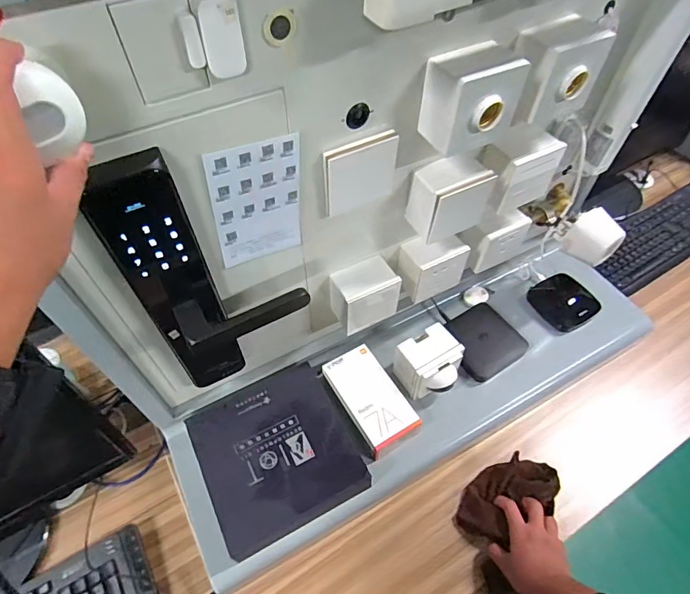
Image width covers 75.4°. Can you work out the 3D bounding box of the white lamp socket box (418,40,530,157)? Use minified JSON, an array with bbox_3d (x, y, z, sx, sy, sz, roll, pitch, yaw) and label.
[{"bbox_3d":[0.135,-0.208,0.470,0.091,0.087,0.062,-22,57,-15],"label":"white lamp socket box"}]

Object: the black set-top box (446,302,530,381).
[{"bbox_3d":[0.235,0.074,0.767,0.118,0.018,0.118,-29,59,-19],"label":"black set-top box"}]

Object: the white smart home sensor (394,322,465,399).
[{"bbox_3d":[0.133,0.111,0.699,0.089,0.089,0.084,-26,58,-18],"label":"white smart home sensor"}]

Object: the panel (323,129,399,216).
[{"bbox_3d":[0.018,-0.136,0.503,0.087,0.083,0.012,-25,58,-17],"label":"panel"}]

